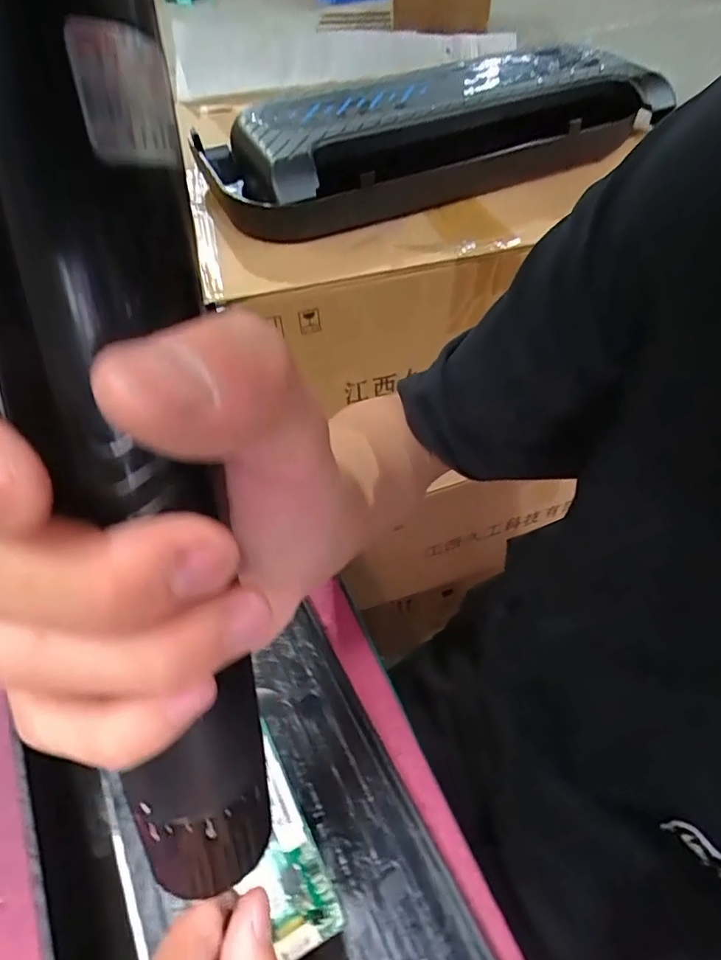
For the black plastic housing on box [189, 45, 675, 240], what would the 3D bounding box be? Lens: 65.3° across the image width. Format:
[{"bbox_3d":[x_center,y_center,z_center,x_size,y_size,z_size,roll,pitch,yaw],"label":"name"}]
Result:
[{"bbox_3d":[0.083,-0.376,0.604,0.499,0.075,0.175,-22,53,-15],"label":"black plastic housing on box"}]

